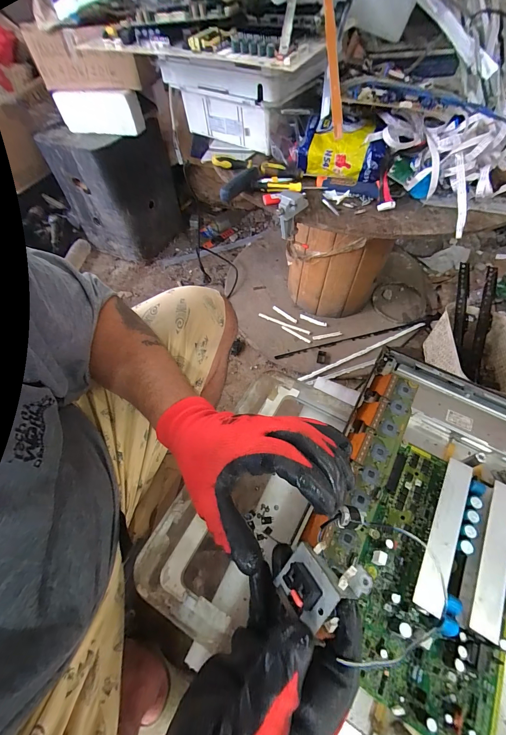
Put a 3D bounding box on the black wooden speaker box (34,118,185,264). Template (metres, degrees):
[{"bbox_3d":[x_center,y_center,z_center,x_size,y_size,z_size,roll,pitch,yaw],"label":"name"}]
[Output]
[{"bbox_3d":[-0.496,-0.661,1.154,0.318,0.396,0.280,26,61,17],"label":"black wooden speaker box"}]

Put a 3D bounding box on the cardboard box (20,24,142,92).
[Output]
[{"bbox_3d":[-0.479,-0.851,0.850,0.312,0.117,0.048,16,58,13],"label":"cardboard box"}]

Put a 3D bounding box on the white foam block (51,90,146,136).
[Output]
[{"bbox_3d":[-0.471,-0.785,0.939,0.263,0.103,0.056,16,58,13],"label":"white foam block"}]

